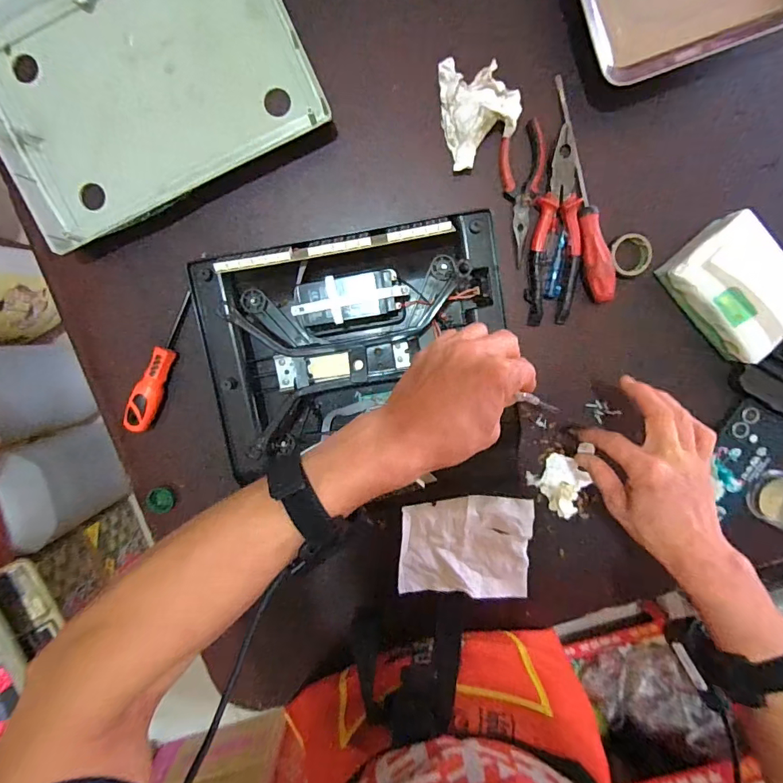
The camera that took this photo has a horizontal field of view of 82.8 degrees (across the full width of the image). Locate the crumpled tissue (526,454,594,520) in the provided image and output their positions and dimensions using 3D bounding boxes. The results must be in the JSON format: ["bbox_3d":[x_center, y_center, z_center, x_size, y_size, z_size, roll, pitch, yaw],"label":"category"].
[{"bbox_3d":[0.210,0.115,0.553,0.070,0.017,0.060,39,96,-6],"label":"crumpled tissue"}]

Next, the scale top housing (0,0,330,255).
[{"bbox_3d":[-0.287,-0.373,0.470,0.348,0.076,0.339,-24,98,3],"label":"scale top housing"}]

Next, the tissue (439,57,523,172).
[{"bbox_3d":[0.102,-0.305,0.488,0.086,0.027,0.107,-8,98,0],"label":"tissue"}]

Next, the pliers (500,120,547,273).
[{"bbox_3d":[0.147,-0.227,0.510,0.047,0.011,0.153,3,98,-1],"label":"pliers"}]

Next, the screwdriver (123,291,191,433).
[{"bbox_3d":[-0.272,-0.031,0.529,0.028,0.032,0.170,26,97,-4],"label":"screwdriver"}]

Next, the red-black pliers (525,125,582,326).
[{"bbox_3d":[0.191,-0.183,0.513,0.052,0.022,0.206,2,98,-1],"label":"red-black pliers"}]

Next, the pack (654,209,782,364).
[{"bbox_3d":[0.389,-0.115,0.495,0.097,0.066,0.138,-44,96,5],"label":"pack"}]

